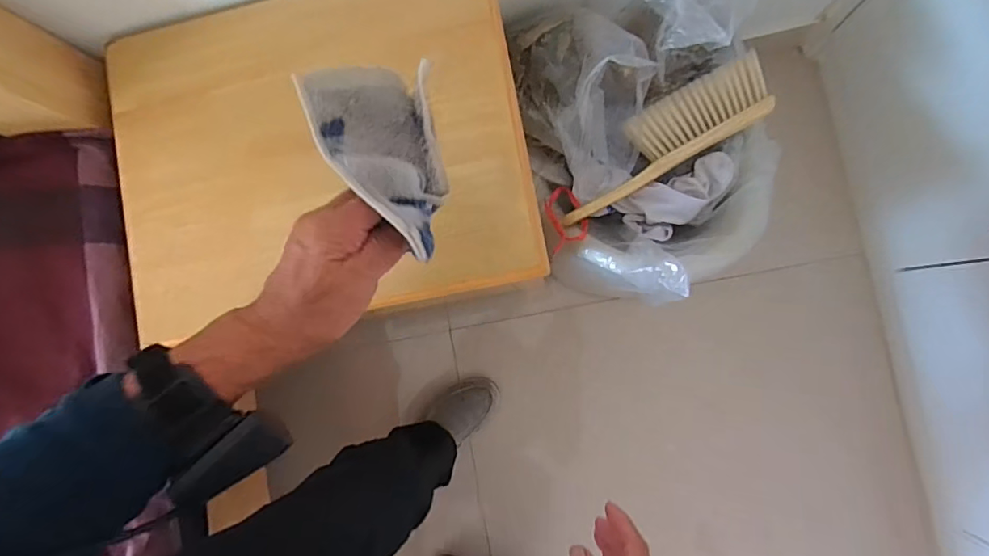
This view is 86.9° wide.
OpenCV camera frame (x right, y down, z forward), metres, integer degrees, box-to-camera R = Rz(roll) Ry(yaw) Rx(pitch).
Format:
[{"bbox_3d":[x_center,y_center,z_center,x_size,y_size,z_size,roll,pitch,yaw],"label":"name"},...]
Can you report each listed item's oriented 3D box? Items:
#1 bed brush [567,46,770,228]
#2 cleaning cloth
[{"bbox_3d":[0.224,-0.190,0.707,0.318,0.027,0.090,-31,84,4],"label":"bed brush"},{"bbox_3d":[-0.073,-0.083,0.360,0.084,0.075,0.154,-22,85,5],"label":"cleaning cloth"}]

